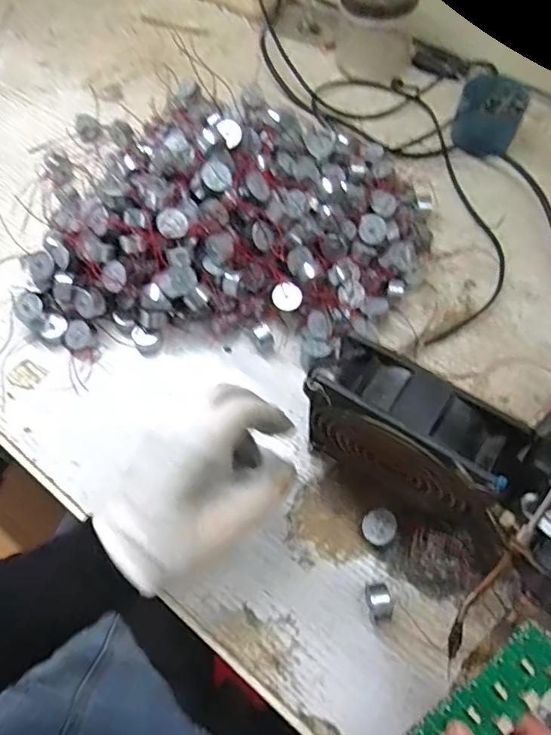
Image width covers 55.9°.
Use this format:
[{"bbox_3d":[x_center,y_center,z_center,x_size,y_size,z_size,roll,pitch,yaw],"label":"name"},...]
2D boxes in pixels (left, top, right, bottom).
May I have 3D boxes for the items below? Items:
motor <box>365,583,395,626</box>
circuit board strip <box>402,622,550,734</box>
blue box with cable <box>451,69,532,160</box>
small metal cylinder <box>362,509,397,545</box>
[{"bbox_3d":[0.066,0.154,0.338,0.015,0.027,0.023,-7,64,-2],"label":"motor"},{"bbox_3d":[0.100,0.197,0.281,0.138,0.008,0.029,-40,69,-4],"label":"circuit board strip"},{"bbox_3d":[0.214,-0.252,0.524,0.064,0.053,0.054,21,66,11],"label":"blue box with cable"},{"bbox_3d":[0.072,0.112,0.362,0.021,0.019,0.026,31,69,15],"label":"small metal cylinder"}]

